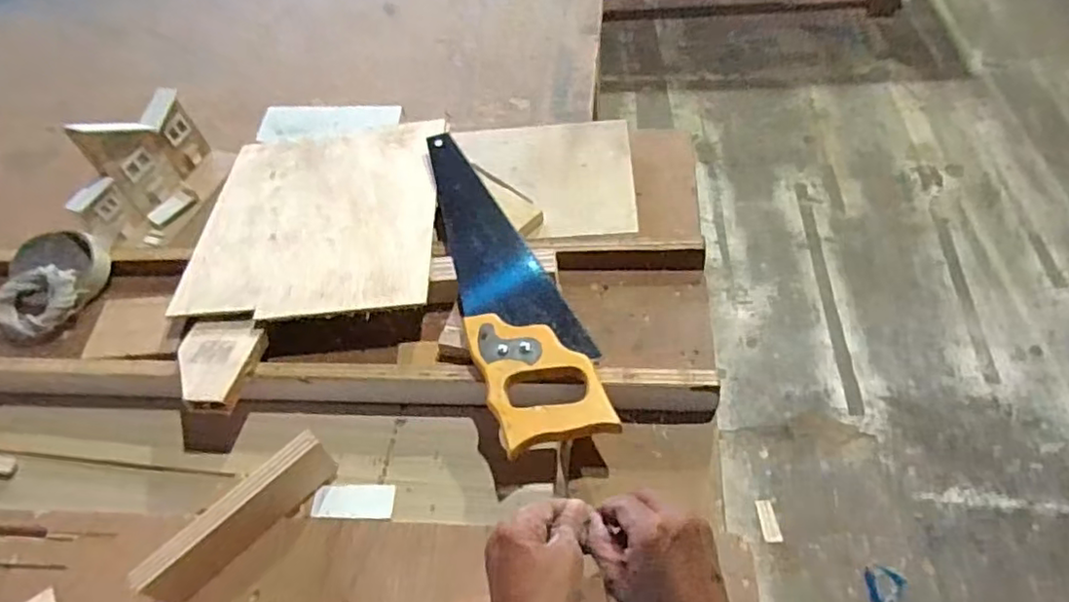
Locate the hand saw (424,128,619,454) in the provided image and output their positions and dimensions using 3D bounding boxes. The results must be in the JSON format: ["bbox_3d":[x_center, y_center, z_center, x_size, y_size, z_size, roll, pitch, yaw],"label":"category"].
[{"bbox_3d":[-0.035,-0.035,0.616,0.096,0.015,0.380,-18,53,-7],"label":"hand saw"}]

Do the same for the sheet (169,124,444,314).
[{"bbox_3d":[-0.227,-0.095,0.685,0.244,0.010,0.279,-6,48,4],"label":"sheet"}]

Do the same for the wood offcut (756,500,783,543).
[{"bbox_3d":[0.450,0.422,1.235,0.035,0.004,0.081,-5,53,3],"label":"wood offcut"}]

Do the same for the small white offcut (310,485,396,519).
[{"bbox_3d":[-0.150,0.164,0.528,0.068,0.004,0.030,-2,53,5],"label":"small white offcut"}]

